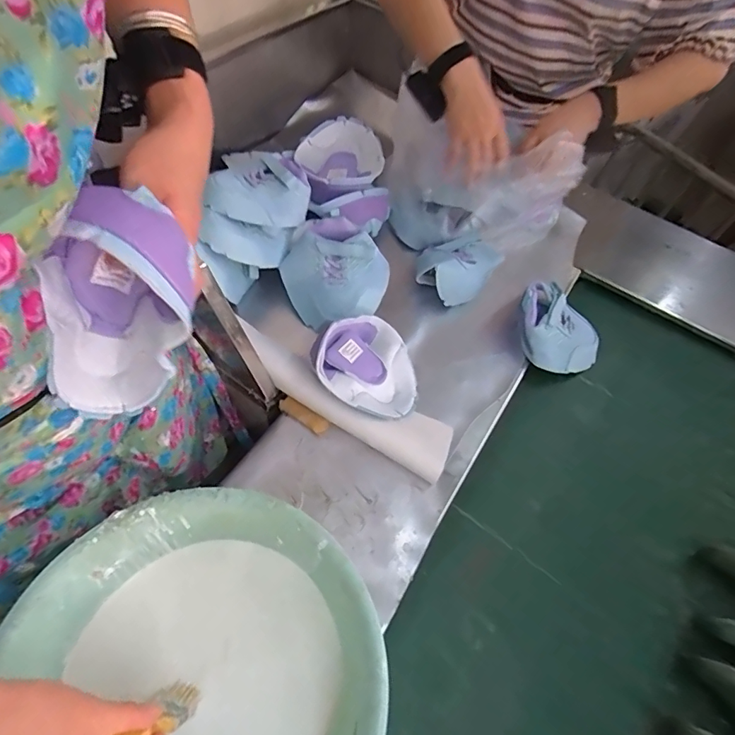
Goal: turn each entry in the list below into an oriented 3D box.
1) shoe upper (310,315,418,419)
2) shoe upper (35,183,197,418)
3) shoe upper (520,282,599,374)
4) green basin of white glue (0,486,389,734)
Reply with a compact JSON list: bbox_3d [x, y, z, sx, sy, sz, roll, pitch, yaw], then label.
[{"bbox_3d":[0.004,0.005,0.623,0.127,0.088,0.139,40,61,18],"label":"shoe upper"},{"bbox_3d":[-0.177,-0.032,0.320,0.077,0.164,0.071,7,47,-35],"label":"shoe upper"},{"bbox_3d":[0.293,-0.054,0.715,0.133,0.088,0.111,25,58,9],"label":"shoe upper"},{"bbox_3d":[-0.140,0.285,0.409,0.290,0.149,0.298,3,57,-5],"label":"green basin of white glue"}]

